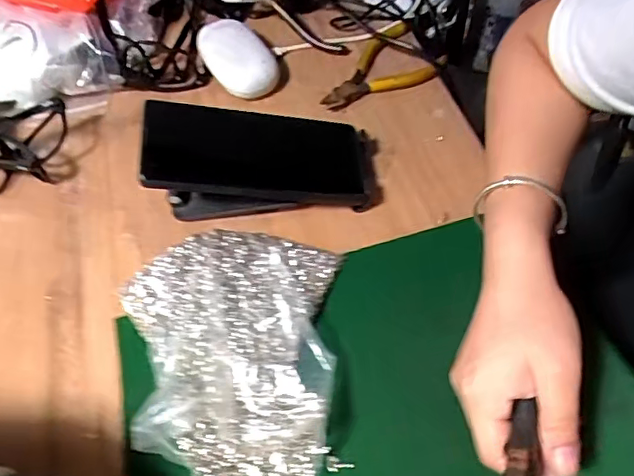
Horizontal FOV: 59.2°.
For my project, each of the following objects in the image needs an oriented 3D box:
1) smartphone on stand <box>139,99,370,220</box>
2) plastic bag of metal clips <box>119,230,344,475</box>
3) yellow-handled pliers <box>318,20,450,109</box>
[{"bbox_3d":[-0.046,-0.048,0.428,0.167,0.071,0.080,1,53,-17],"label":"smartphone on stand"},{"bbox_3d":[-0.057,0.084,0.347,0.129,0.040,0.195,0,55,5],"label":"plastic bag of metal clips"},{"bbox_3d":[0.050,-0.158,0.508,0.113,0.012,0.077,-24,56,-11],"label":"yellow-handled pliers"}]

